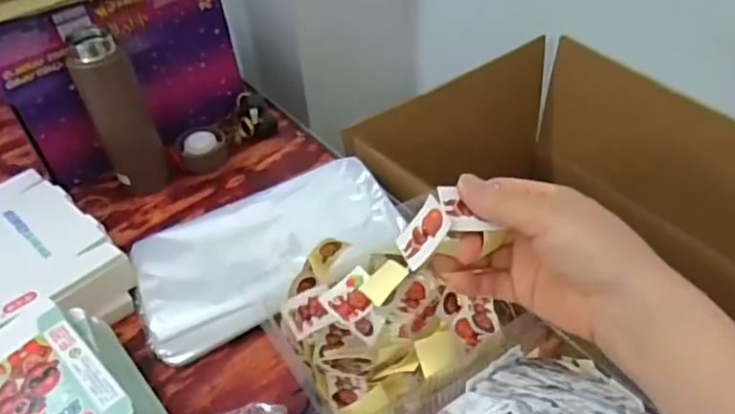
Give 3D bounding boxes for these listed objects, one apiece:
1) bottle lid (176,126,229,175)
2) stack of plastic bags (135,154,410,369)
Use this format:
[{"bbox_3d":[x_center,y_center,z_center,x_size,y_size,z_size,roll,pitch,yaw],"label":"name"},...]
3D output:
[{"bbox_3d":[-0.192,-0.066,0.719,0.054,0.034,0.054,-2,43,2],"label":"bottle lid"},{"bbox_3d":[-0.094,0.038,0.589,0.246,0.044,0.164,-18,45,-15],"label":"stack of plastic bags"}]

